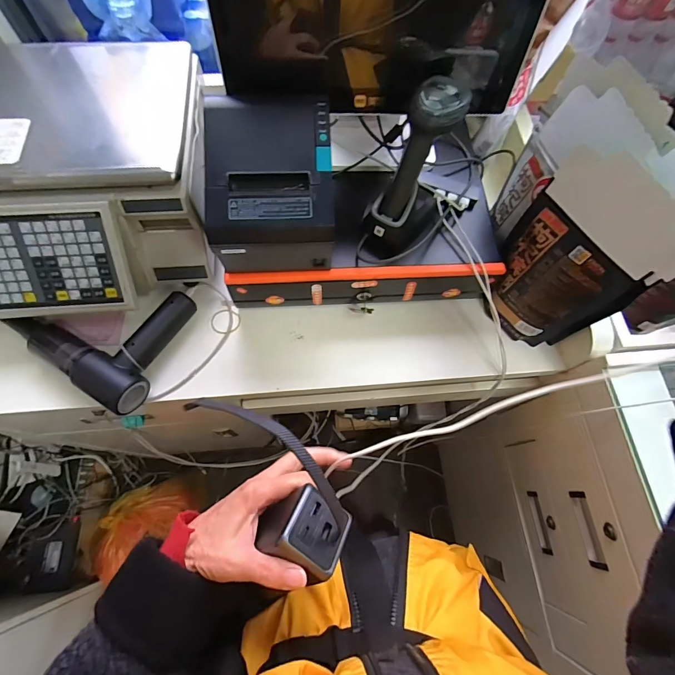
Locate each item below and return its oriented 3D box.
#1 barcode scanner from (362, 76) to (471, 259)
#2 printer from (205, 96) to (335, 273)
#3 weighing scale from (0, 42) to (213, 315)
[{"bbox_3d":[0.106,-0.218,0.503,0.090,0.221,0.094,22,38,6],"label":"barcode scanner"},{"bbox_3d":[-0.079,-0.186,0.473,0.153,0.134,0.164,-3,69,-4],"label":"printer"},{"bbox_3d":[-0.392,-0.269,0.547,0.358,0.174,0.451,-7,69,-6],"label":"weighing scale"}]

